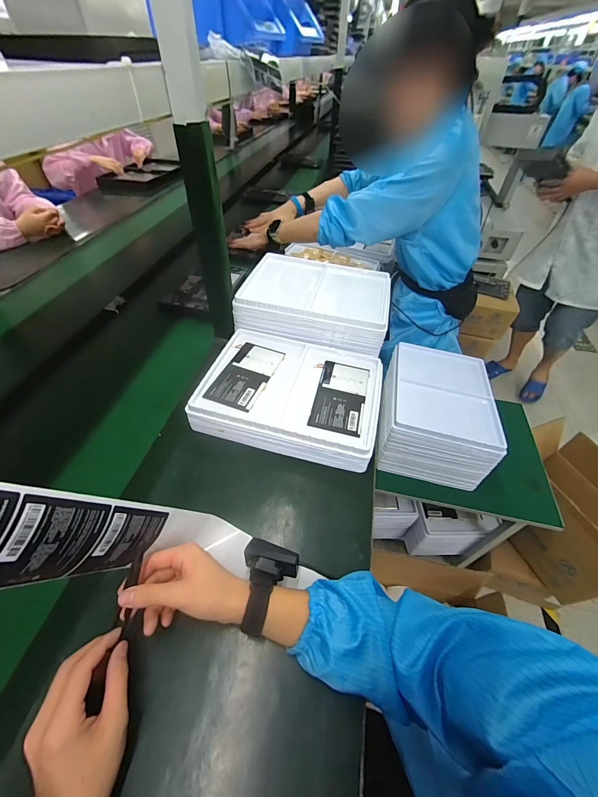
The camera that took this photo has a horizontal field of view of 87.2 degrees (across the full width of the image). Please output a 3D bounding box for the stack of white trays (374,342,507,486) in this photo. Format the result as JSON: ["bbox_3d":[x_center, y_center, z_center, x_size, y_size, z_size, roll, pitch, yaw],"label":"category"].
[{"bbox_3d":[0.358,0.027,0.842,0.251,0.162,0.342,10,49,7],"label":"stack of white trays"}]

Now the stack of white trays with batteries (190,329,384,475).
[{"bbox_3d":[-0.009,-0.016,0.615,0.328,0.061,0.258,12,49,8],"label":"stack of white trays with batteries"}]

